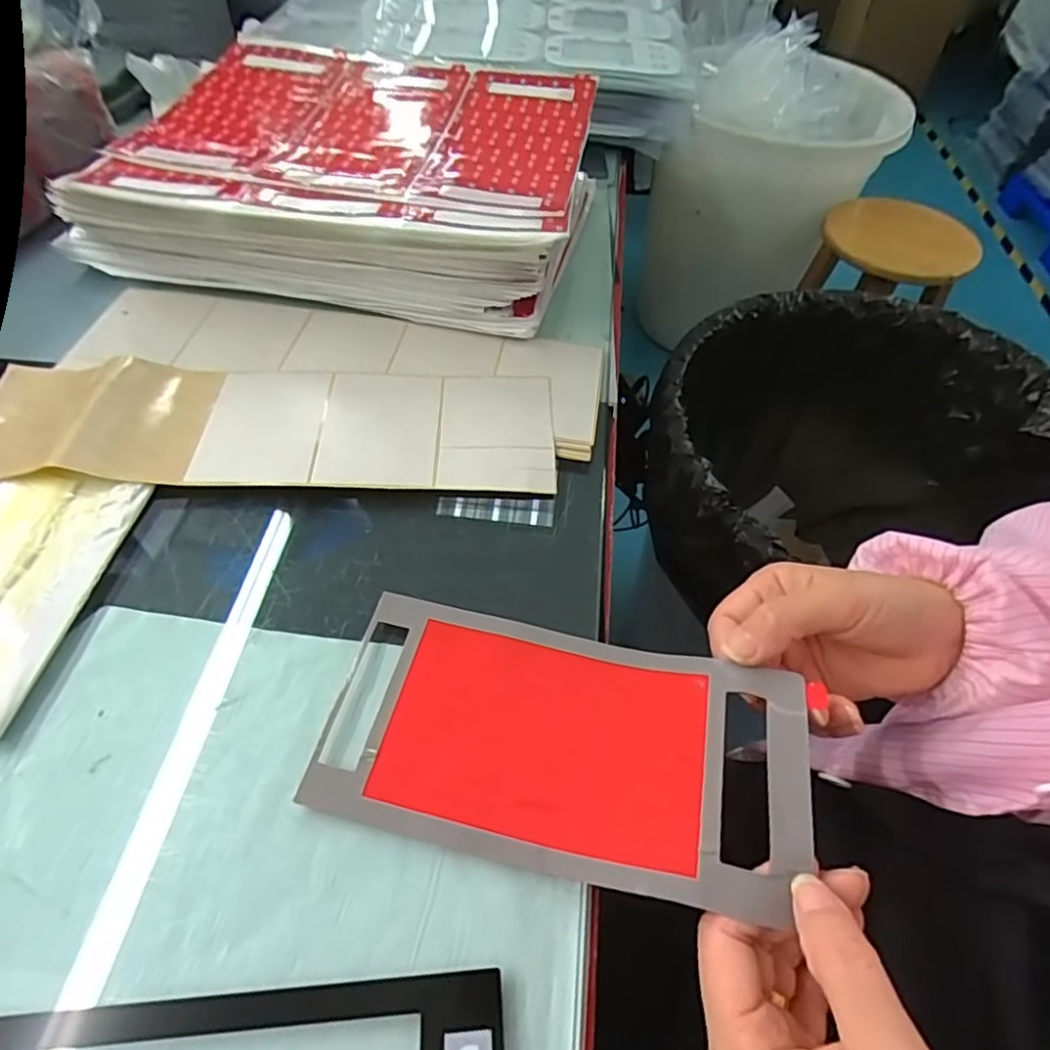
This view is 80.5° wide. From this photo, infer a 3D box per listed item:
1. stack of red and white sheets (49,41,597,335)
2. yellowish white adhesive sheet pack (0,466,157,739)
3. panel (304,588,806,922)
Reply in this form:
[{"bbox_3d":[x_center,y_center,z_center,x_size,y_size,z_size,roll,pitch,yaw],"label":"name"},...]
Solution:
[{"bbox_3d":[-0.121,-0.269,0.475,0.329,0.071,0.262,8,54,3],"label":"stack of red and white sheets"},{"bbox_3d":[-0.252,0.031,0.300,0.080,0.012,0.136,8,54,3],"label":"yellowish white adhesive sheet pack"},{"bbox_3d":[0.015,0.089,0.260,0.194,0.023,0.097,13,55,6],"label":"panel"}]

